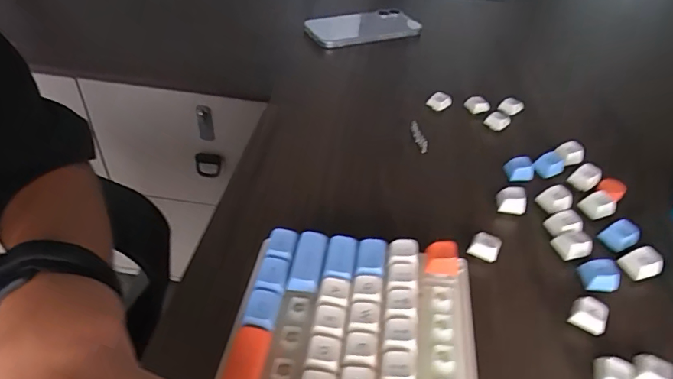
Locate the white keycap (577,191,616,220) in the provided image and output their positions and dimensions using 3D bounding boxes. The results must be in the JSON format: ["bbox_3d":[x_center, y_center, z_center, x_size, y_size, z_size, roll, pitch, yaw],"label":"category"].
[{"bbox_3d":[0.205,0.012,0.363,0.020,0.014,0.021,-18,46,-24],"label":"white keycap"}]

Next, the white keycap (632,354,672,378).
[{"bbox_3d":[0.176,0.103,0.257,0.021,0.009,0.018,23,44,19],"label":"white keycap"}]

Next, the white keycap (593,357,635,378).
[{"bbox_3d":[0.154,0.104,0.256,0.020,0.010,0.019,18,43,14],"label":"white keycap"}]

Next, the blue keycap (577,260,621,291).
[{"bbox_3d":[0.174,0.056,0.307,0.020,0.013,0.020,8,41,4],"label":"blue keycap"}]

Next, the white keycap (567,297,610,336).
[{"bbox_3d":[0.156,0.077,0.285,0.020,0.010,0.018,29,46,24],"label":"white keycap"}]

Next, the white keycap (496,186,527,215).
[{"bbox_3d":[0.136,0.008,0.360,0.022,0.016,0.016,4,41,-1],"label":"white keycap"}]

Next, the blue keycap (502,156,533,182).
[{"bbox_3d":[0.157,-0.017,0.394,0.023,0.015,0.017,-2,42,-9],"label":"blue keycap"}]

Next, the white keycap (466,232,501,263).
[{"bbox_3d":[0.104,0.039,0.325,0.020,0.012,0.015,18,43,14],"label":"white keycap"}]

